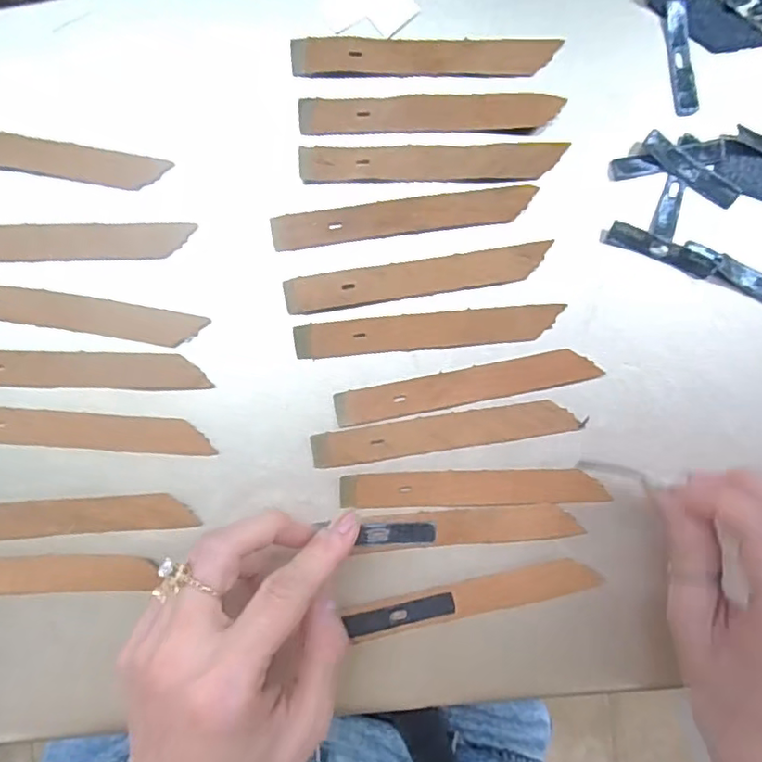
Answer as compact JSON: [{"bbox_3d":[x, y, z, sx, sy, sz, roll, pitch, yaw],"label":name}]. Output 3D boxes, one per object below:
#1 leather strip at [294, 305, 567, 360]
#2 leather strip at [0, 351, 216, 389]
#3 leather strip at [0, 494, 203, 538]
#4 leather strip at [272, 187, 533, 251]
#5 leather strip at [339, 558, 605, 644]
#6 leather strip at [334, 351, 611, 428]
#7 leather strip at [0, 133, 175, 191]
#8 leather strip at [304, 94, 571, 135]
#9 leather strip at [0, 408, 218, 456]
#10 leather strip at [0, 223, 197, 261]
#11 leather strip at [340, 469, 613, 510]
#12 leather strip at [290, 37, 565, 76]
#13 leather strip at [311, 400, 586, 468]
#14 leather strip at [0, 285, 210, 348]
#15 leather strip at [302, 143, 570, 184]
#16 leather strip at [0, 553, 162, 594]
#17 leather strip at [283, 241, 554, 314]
[{"bbox_3d":[0.023,-0.024,0.270,0.124,0.004,0.017,-5,90,-2],"label":"leather strip"},{"bbox_3d":[-0.143,-0.005,0.265,0.122,0.006,0.016,1,91,-3],"label":"leather strip"},{"bbox_3d":[-0.151,0.063,0.267,0.124,0.004,0.016,-3,82,-3],"label":"leather strip"},{"bbox_3d":[0.011,-0.078,0.269,0.122,0.004,0.018,-8,90,-2],"label":"leather strip"},{"bbox_3d":[0.043,0.102,0.271,0.117,0.006,0.018,-12,90,-3],"label":"leather strip"},{"bbox_3d":[0.041,0.002,0.271,0.124,0.004,0.016,-11,91,-2],"label":"leather strip"},{"bbox_3d":[-0.163,-0.103,0.263,0.124,0.004,0.016,7,97,-5],"label":"leather strip"},{"bbox_3d":[0.024,-0.126,0.269,0.122,0.004,0.017,-3,90,-2],"label":"leather strip"},{"bbox_3d":[-0.142,0.023,0.267,0.123,0.005,0.017,4,88,-4],"label":"leather strip"},{"bbox_3d":[-0.151,-0.064,0.264,0.122,0.006,0.016,-2,90,-2],"label":"leather strip"},{"bbox_3d":[0.044,0.051,0.272,0.124,0.004,0.017,-1,90,-2],"label":"leather strip"},{"bbox_3d":[0.021,-0.153,0.269,0.123,0.004,0.018,-2,90,-2],"label":"leather strip"},{"bbox_3d":[0.030,0.024,0.271,0.124,0.004,0.017,-8,91,-2],"label":"leather strip"},{"bbox_3d":[-0.145,-0.032,0.264,0.123,0.004,0.016,8,90,-2],"label":"leather strip"},{"bbox_3d":[0.025,-0.103,0.270,0.123,0.004,0.017,-1,90,-2],"label":"leather strip"},{"bbox_3d":[-0.165,0.090,0.267,0.114,0.004,0.019,-1,95,-4],"label":"leather strip"},{"bbox_3d":[0.017,-0.049,0.269,0.123,0.004,0.018,-10,91,-2],"label":"leather strip"}]

